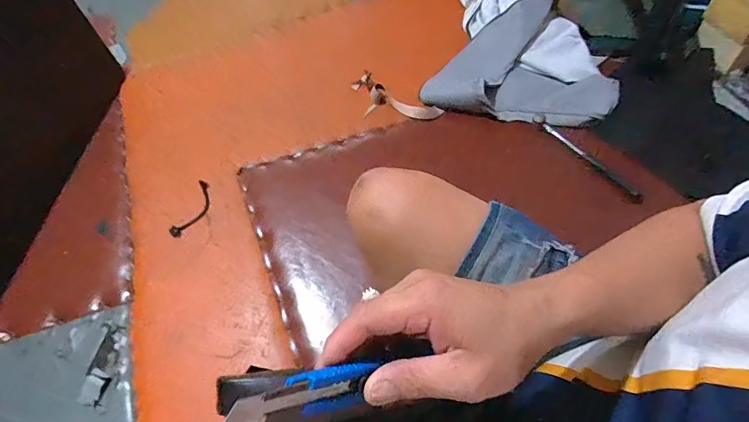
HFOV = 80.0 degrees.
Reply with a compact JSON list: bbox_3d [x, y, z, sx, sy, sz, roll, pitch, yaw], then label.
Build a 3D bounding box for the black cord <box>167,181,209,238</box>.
[{"bbox_3d":[-0.395,-0.003,0.975,0.048,0.021,0.137,20,63,14],"label":"black cord"}]

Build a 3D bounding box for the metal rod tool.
[{"bbox_3d":[0.458,-0.120,0.972,0.024,0.019,0.284,-36,65,-16],"label":"metal rod tool"}]

